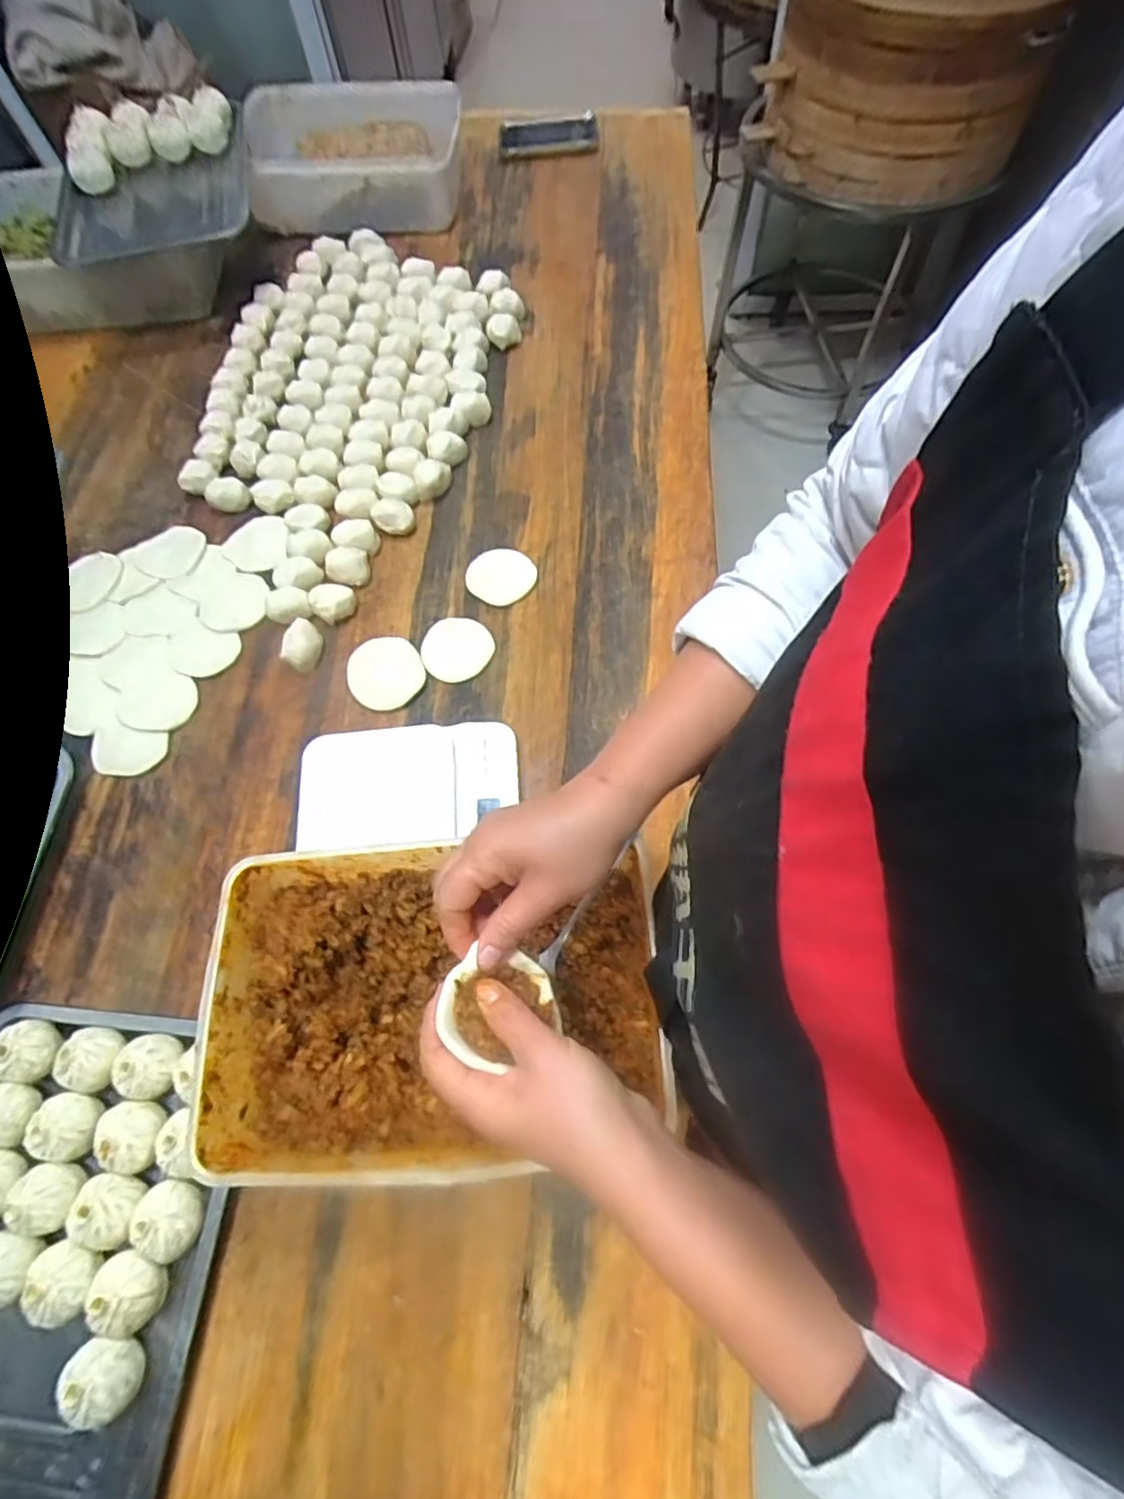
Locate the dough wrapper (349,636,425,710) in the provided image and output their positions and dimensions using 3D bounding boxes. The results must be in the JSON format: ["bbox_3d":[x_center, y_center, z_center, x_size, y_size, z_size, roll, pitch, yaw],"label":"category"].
[{"bbox_3d":[-0.182,-0.080,0.679,0.076,0.011,0.079,-1,66,2],"label":"dough wrapper"}]

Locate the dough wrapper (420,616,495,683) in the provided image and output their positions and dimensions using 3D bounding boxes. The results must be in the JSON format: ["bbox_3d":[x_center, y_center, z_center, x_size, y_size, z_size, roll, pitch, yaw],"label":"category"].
[{"bbox_3d":[-0.111,-0.106,0.691,0.074,0.011,0.071,-1,66,2],"label":"dough wrapper"}]

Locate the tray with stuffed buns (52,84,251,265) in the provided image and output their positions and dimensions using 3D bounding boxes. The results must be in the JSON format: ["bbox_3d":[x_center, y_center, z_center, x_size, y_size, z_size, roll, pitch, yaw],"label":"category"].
[{"bbox_3d":[-0.558,-0.758,0.881,0.257,0.092,0.297,-13,66,-3],"label":"tray with stuffed buns"}]

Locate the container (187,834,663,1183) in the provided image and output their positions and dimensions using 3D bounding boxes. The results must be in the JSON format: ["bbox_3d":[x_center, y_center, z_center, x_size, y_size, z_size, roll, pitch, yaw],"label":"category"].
[{"bbox_3d":[-0.091,0.192,0.504,0.320,0.104,0.215,-2,66,2],"label":"container"}]

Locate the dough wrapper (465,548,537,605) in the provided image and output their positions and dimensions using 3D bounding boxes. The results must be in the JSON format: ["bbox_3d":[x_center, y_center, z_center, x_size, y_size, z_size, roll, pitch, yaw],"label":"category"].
[{"bbox_3d":[-0.067,-0.193,0.729,0.073,0.006,0.067,-1,75,5],"label":"dough wrapper"}]

